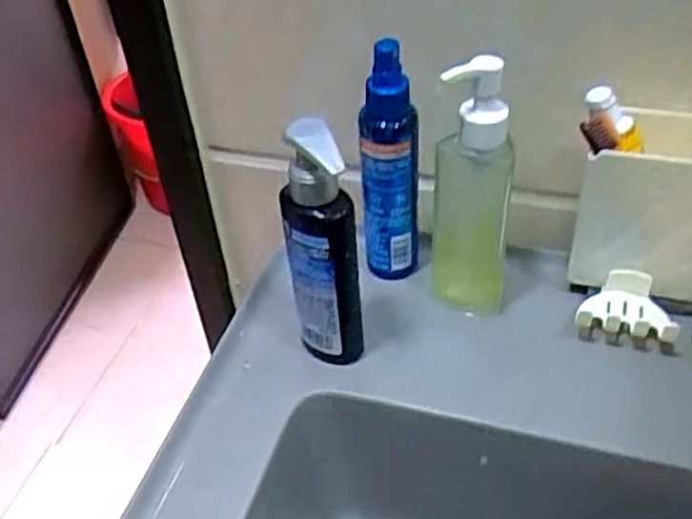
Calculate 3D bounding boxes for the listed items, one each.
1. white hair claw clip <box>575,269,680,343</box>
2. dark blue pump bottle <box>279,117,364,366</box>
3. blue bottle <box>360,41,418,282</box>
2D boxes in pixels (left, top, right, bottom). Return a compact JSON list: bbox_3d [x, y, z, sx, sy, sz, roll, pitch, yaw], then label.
[{"bbox_3d":[0.175,0.032,0.458,0.057,0.030,0.041,9,44,15],"label":"white hair claw clip"},{"bbox_3d":[-0.012,0.002,0.418,0.041,0.172,0.038,-6,43,-2],"label":"dark blue pump bottle"},{"bbox_3d":[0.028,-0.052,0.465,0.035,0.179,0.038,-3,43,2],"label":"blue bottle"}]

